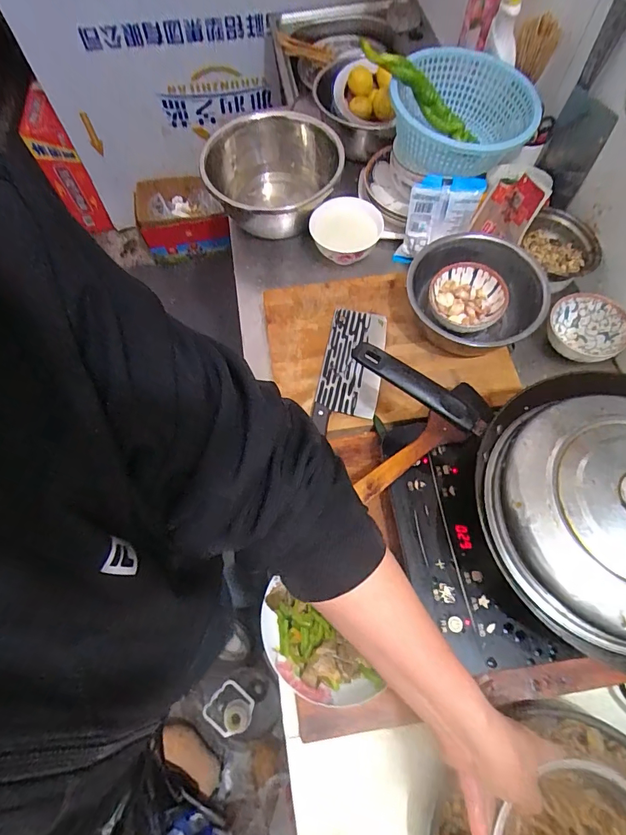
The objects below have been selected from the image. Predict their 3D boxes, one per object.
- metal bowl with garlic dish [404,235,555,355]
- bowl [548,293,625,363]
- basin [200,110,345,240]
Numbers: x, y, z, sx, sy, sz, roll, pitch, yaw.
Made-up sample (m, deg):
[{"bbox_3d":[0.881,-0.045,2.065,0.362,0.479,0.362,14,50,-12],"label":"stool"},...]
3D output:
[{"bbox_3d":[0.247,-0.185,0.673,0.202,0.079,0.187,0,67,1],"label":"metal bowl with garlic dish"},{"bbox_3d":[0.433,-0.136,0.686,0.113,0.058,0.111,0,67,1],"label":"bowl"},{"bbox_3d":[-0.066,-0.438,0.800,0.237,0.129,0.240,0,67,1],"label":"basin"}]

